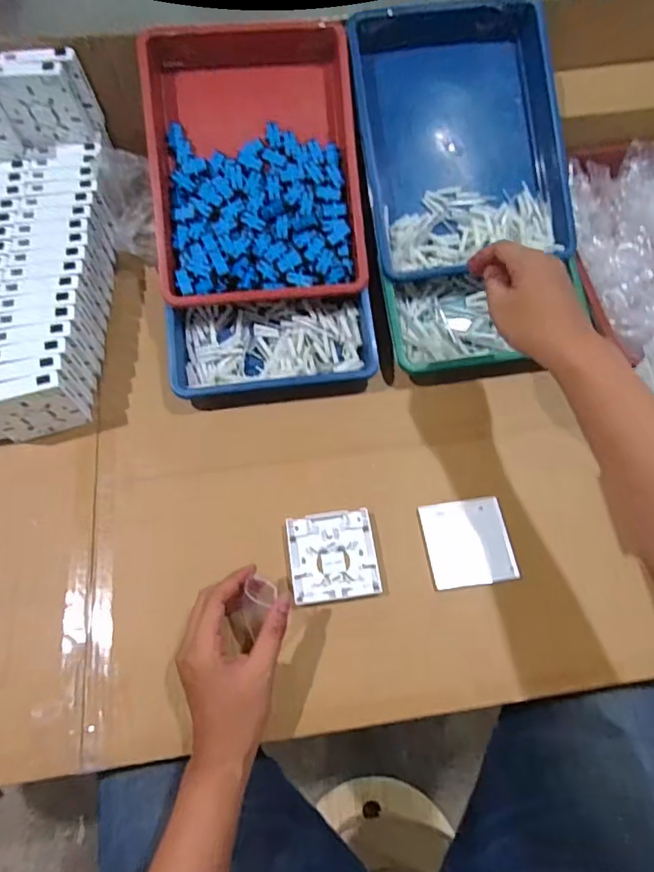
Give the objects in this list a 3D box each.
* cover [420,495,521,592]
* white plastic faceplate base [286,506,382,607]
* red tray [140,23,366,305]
[{"bbox_3d":[0.147,0.110,0.524,0.086,0.010,0.088,-7,66,-4],"label":"cover"},{"bbox_3d":[0.006,0.123,0.520,0.087,0.011,0.087,-7,66,-4],"label":"white plastic faceplate base"},{"bbox_3d":[-0.085,-0.325,0.594,0.238,0.056,0.330,-6,85,-3],"label":"red tray"}]

